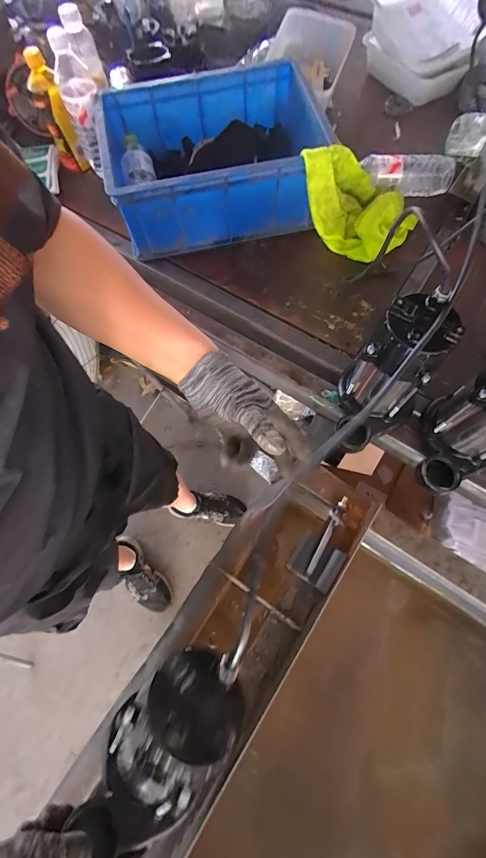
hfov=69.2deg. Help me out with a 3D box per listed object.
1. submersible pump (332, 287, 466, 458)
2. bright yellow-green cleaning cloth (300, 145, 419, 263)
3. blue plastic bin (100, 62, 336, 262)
[{"bbox_3d":[0.193,-0.063,0.485,0.151,0.210,0.099,-33,72,-9],"label":"submersible pump"},{"bbox_3d":[0.216,-0.425,0.650,0.202,0.149,0.129,32,74,13],"label":"bright yellow-green cleaning cloth"},{"bbox_3d":[-0.046,-0.545,0.714,0.379,0.149,0.322,-10,70,-1],"label":"blue plastic bin"}]

